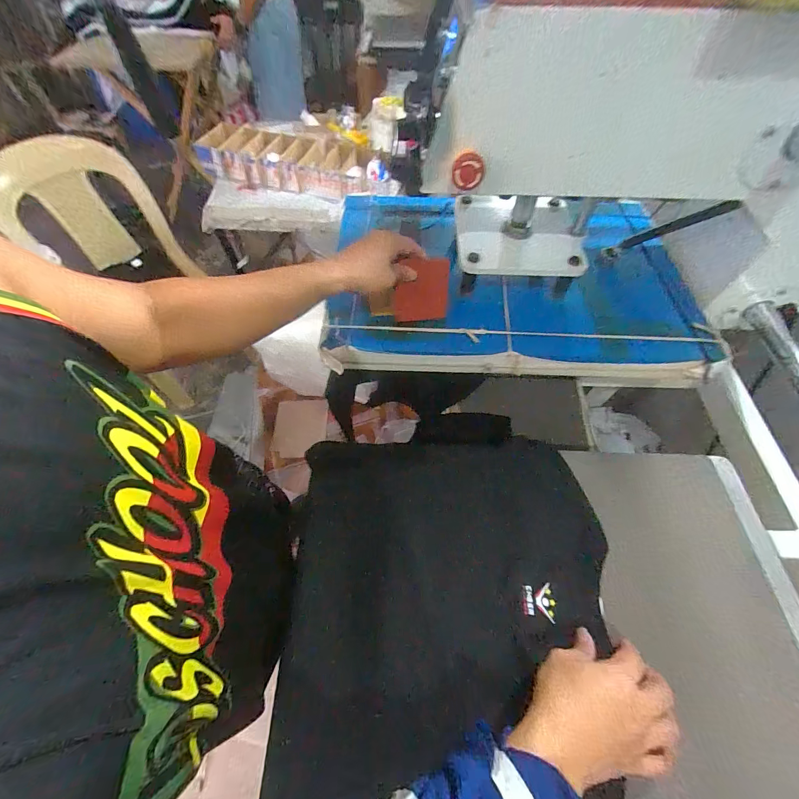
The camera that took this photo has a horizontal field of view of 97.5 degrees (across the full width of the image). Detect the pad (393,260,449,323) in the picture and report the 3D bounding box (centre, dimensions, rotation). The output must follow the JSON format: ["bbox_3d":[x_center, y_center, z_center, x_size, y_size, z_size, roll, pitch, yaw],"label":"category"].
[{"bbox_3d":[0.032,-0.160,0.520,0.077,0.094,0.007,3,43,5],"label":"pad"}]

